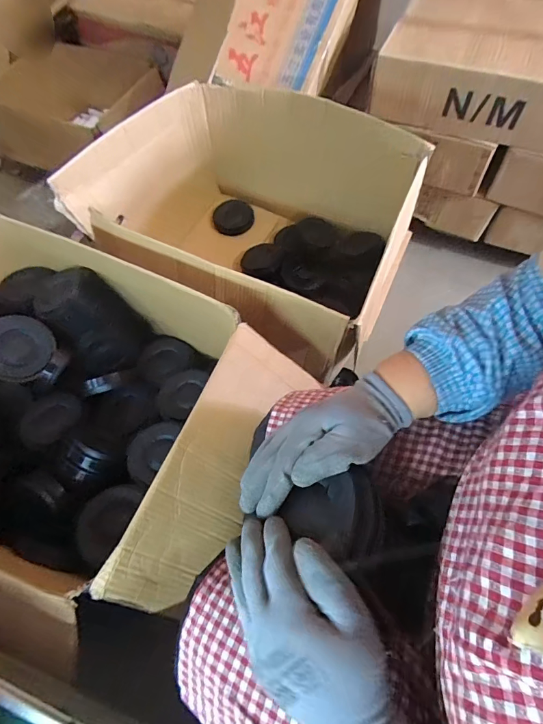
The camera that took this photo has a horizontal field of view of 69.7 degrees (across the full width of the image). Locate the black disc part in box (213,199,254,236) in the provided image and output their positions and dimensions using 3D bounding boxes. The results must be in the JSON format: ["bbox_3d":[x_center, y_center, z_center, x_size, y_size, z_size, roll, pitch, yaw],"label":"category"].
[{"bbox_3d":[-0.114,-0.430,1.163,0.124,0.097,0.048,-24,20,-11],"label":"black disc part in box"}]

